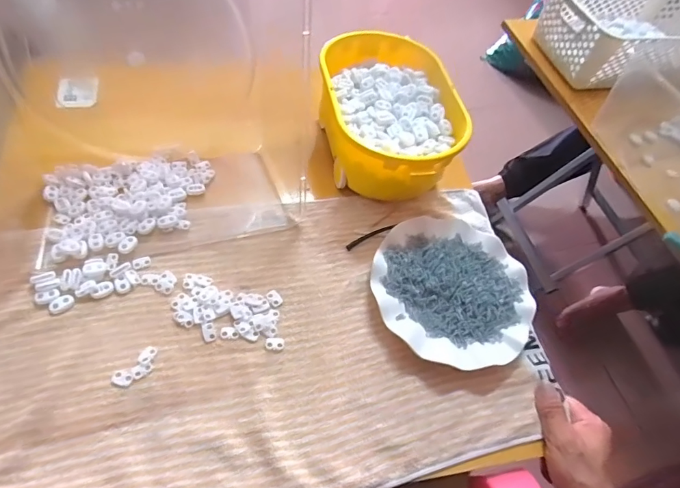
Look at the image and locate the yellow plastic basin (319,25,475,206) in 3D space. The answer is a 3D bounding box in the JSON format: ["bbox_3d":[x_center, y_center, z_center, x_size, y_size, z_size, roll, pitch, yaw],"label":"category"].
[{"bbox_3d":[0.059,-0.163,0.578,0.169,0.101,0.250,-6,61,-15],"label":"yellow plastic basin"}]

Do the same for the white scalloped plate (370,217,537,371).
[{"bbox_3d":[0.131,0.048,0.499,0.182,0.030,0.178,5,58,-8],"label":"white scalloped plate"}]

